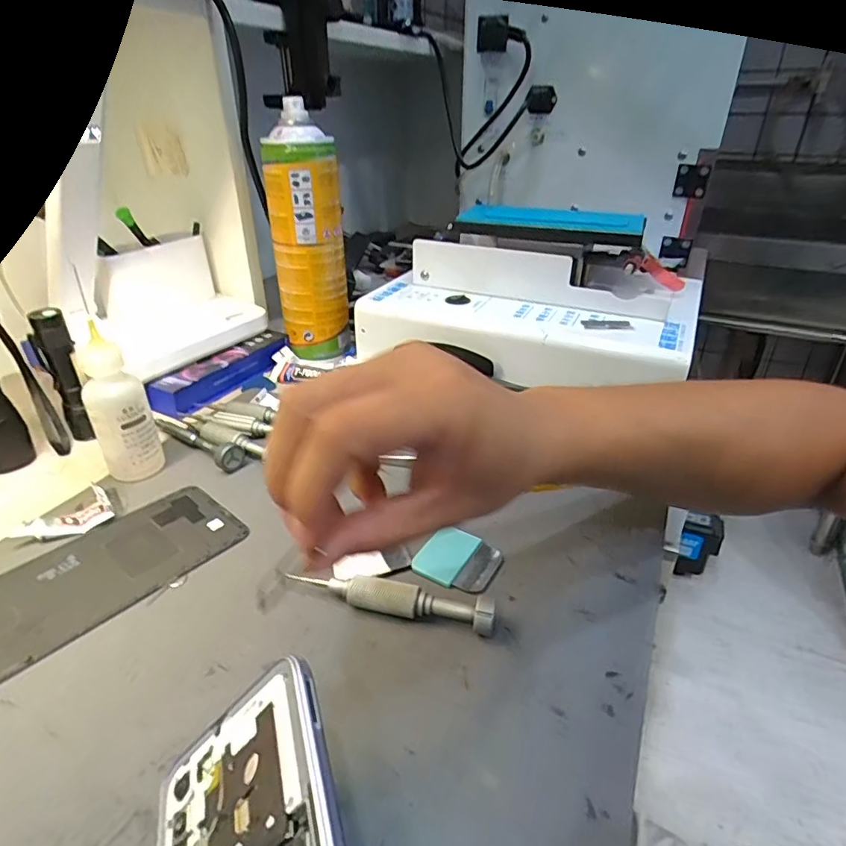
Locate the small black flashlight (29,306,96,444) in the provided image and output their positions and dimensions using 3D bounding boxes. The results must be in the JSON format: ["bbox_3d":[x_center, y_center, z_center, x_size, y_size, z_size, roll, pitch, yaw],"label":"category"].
[{"bbox_3d":[-0.258,-0.034,0.384,0.023,0.091,0.022,27,40,35],"label":"small black flashlight"}]

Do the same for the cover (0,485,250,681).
[{"bbox_3d":[-0.181,0.081,0.284,0.078,0.004,0.155,25,39,34],"label":"cover"}]

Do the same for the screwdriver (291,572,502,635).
[{"bbox_3d":[-0.015,0.086,0.262,0.102,0.015,0.013,9,32,12],"label":"screwdriver"}]

